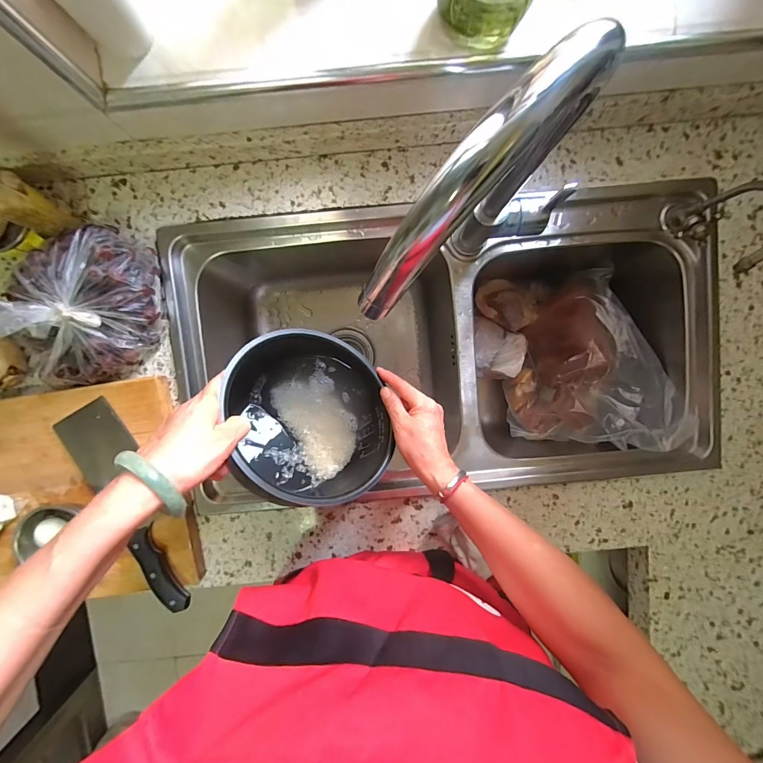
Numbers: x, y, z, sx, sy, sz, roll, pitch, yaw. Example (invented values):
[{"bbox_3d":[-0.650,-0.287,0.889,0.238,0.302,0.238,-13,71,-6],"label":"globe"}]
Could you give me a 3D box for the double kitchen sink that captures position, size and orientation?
[{"bbox_3d":[0.090,-0.051,0.605,0.742,0.221,0.398,-6,95,0],"label":"double kitchen sink"}]

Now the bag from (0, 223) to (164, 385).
[{"bbox_3d":[-0.365,-0.083,0.433,0.145,0.123,0.212,28,94,-3],"label":"bag"}]

